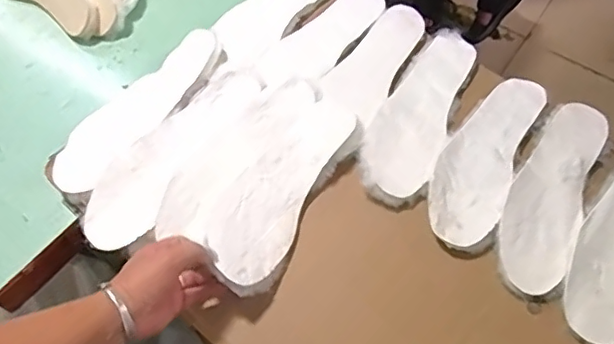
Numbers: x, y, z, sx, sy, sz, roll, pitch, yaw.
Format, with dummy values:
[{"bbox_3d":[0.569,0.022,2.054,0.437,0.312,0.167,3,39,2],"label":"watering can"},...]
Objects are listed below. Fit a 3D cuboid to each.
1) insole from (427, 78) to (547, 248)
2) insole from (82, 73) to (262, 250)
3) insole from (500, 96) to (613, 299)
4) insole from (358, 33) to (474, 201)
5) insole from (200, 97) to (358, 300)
[{"bbox_3d":[0.215,-0.026,0.685,0.084,0.005,0.259,26,61,13],"label":"insole"},{"bbox_3d":[-0.160,-0.026,0.670,0.084,0.018,0.265,31,62,15],"label":"insole"},{"bbox_3d":[0.285,0.017,0.658,0.080,0.014,0.255,25,61,12],"label":"insole"},{"bbox_3d":[0.144,-0.082,0.715,0.087,0.007,0.265,24,61,12],"label":"insole"},{"bbox_3d":[-0.029,0.008,0.642,0.095,0.038,0.269,29,62,6],"label":"insole"}]

